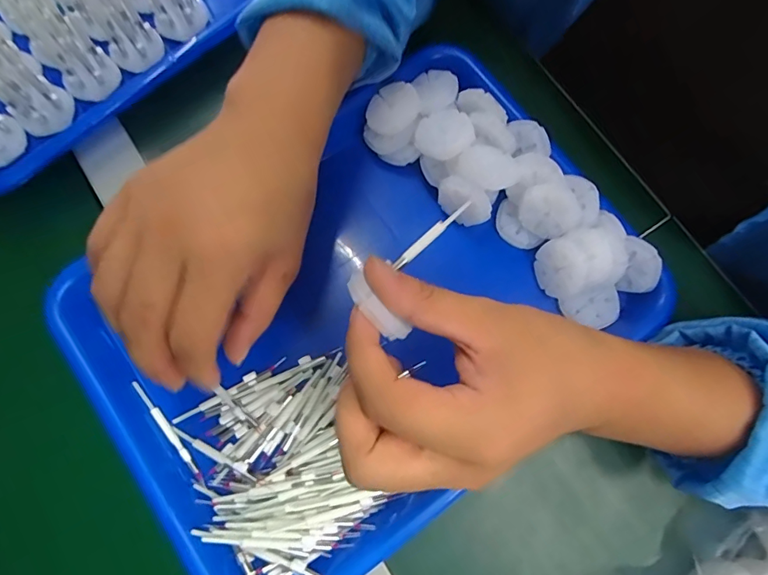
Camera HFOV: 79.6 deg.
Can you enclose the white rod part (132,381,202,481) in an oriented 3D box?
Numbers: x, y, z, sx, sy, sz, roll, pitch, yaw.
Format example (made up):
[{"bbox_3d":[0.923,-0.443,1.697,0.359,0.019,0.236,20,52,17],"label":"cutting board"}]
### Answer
[{"bbox_3d":[-0.132,0.086,0.280,0.005,0.004,0.072,-39,80,-10],"label":"white rod part"}]

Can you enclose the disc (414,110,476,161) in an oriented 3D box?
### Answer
[{"bbox_3d":[0.040,-0.102,0.306,0.038,0.004,0.037,-4,64,9],"label":"disc"}]

